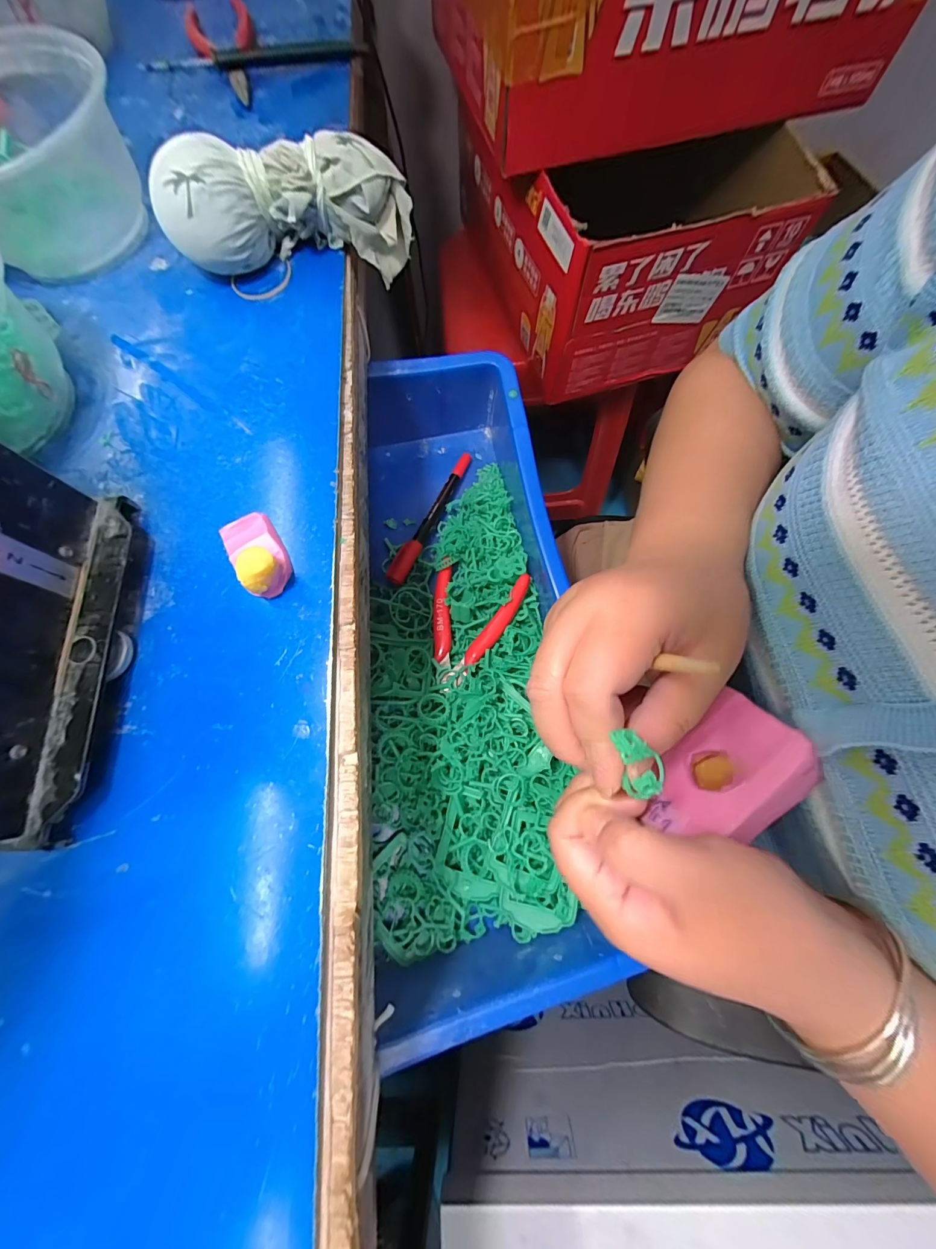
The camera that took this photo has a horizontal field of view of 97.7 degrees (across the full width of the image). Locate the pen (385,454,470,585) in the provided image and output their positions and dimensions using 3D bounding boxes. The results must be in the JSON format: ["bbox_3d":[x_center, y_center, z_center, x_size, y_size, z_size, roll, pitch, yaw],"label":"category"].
[{"bbox_3d":[-0.031,-0.094,0.353,0.015,0.010,0.136,26,76,10],"label":"pen"}]

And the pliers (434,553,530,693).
[{"bbox_3d":[0.000,0.001,0.324,0.071,0.013,0.102,17,75,8],"label":"pliers"}]

